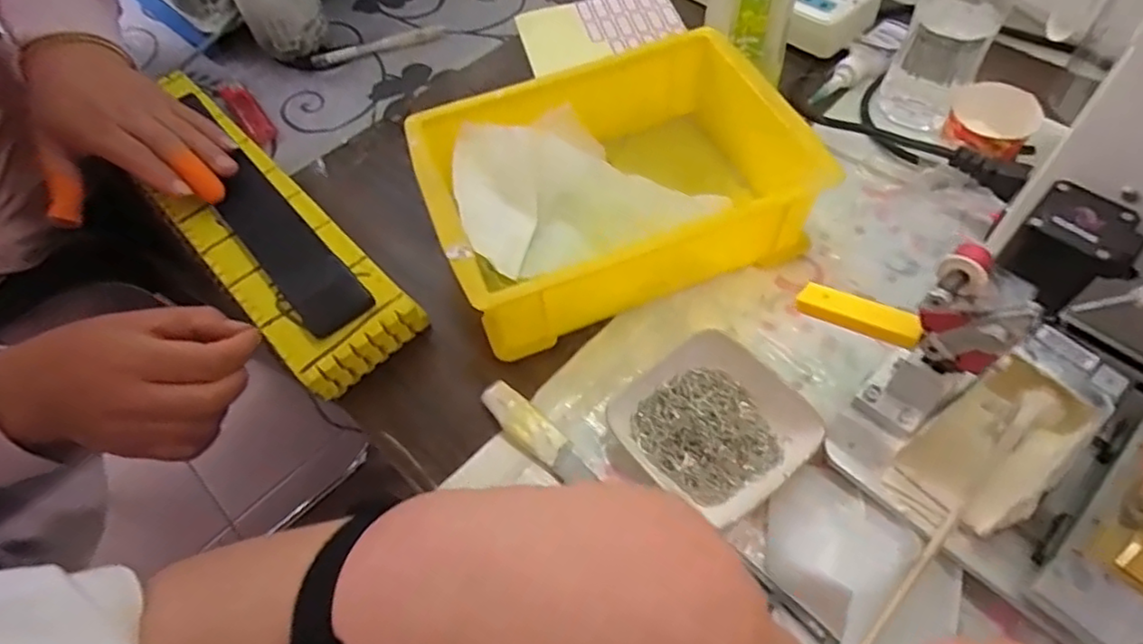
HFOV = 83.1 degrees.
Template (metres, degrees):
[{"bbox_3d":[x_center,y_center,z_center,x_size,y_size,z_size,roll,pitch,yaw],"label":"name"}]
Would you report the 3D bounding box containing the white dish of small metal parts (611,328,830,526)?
[{"bbox_3d":[0.082,0.059,0.377,0.093,0.020,0.098,-34,61,-17],"label":"white dish of small metal parts"}]

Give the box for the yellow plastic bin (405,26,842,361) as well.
[{"bbox_3d":[0.026,-0.096,0.446,0.240,0.071,0.174,-20,58,-9],"label":"yellow plastic bin"}]

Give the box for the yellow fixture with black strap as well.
[{"bbox_3d":[-0.244,-0.080,0.479,0.086,0.048,0.346,-40,63,-20],"label":"yellow fixture with black strap"}]

